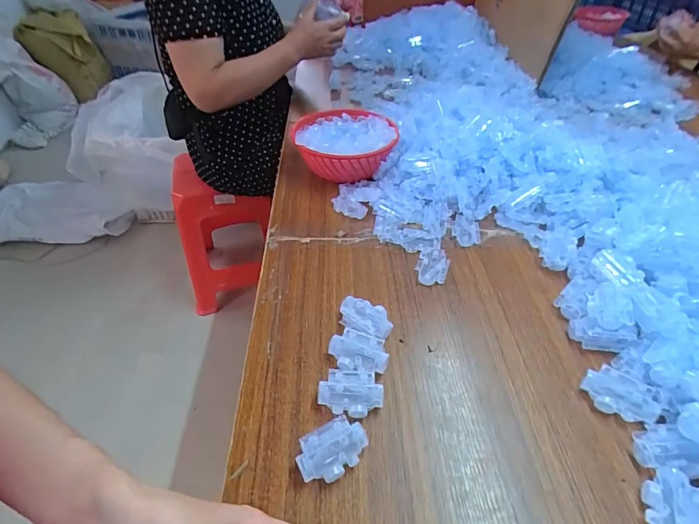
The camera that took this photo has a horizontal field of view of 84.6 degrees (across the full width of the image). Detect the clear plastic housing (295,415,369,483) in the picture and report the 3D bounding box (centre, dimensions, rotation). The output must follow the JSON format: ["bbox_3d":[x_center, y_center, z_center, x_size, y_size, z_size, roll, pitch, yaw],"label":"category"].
[{"bbox_3d":[-0.017,0.188,0.382,0.070,0.029,0.045,-26,50,-24],"label":"clear plastic housing"}]

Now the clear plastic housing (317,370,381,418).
[{"bbox_3d":[0.001,0.147,0.424,0.070,0.028,0.047,0,44,0],"label":"clear plastic housing"}]

